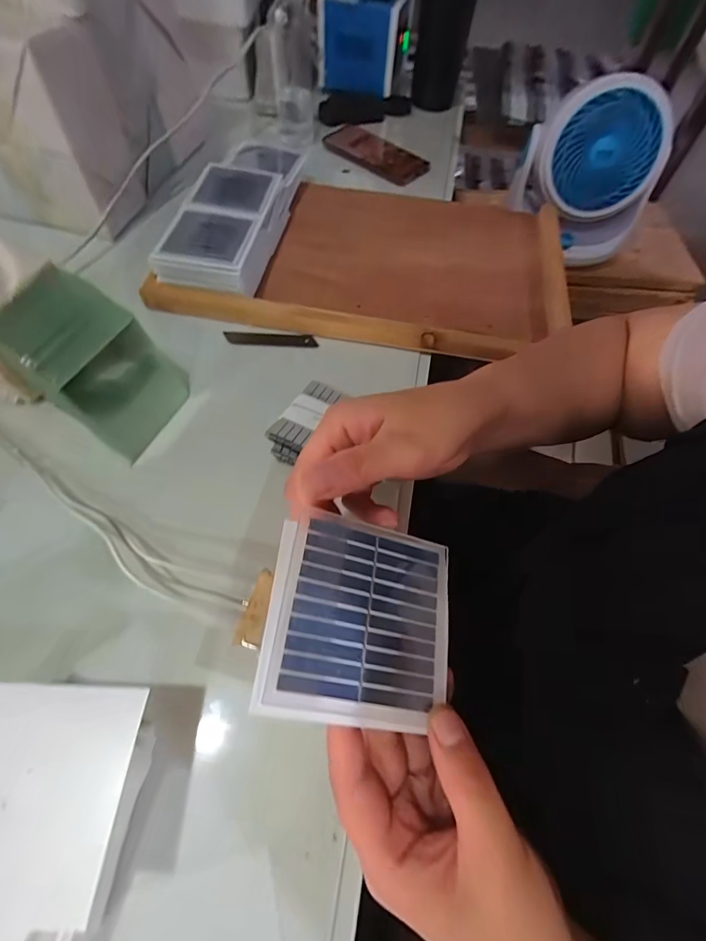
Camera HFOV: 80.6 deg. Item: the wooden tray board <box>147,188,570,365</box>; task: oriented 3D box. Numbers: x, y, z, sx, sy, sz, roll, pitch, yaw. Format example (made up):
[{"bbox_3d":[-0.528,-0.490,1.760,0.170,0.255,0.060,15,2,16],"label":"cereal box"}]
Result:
[{"bbox_3d":[0.033,-0.273,0.537,0.477,0.049,0.307,11,61,2],"label":"wooden tray board"}]

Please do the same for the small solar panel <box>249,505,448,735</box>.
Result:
[{"bbox_3d":[0.006,0.072,0.207,0.095,0.004,0.091,17,61,-19],"label":"small solar panel"}]

